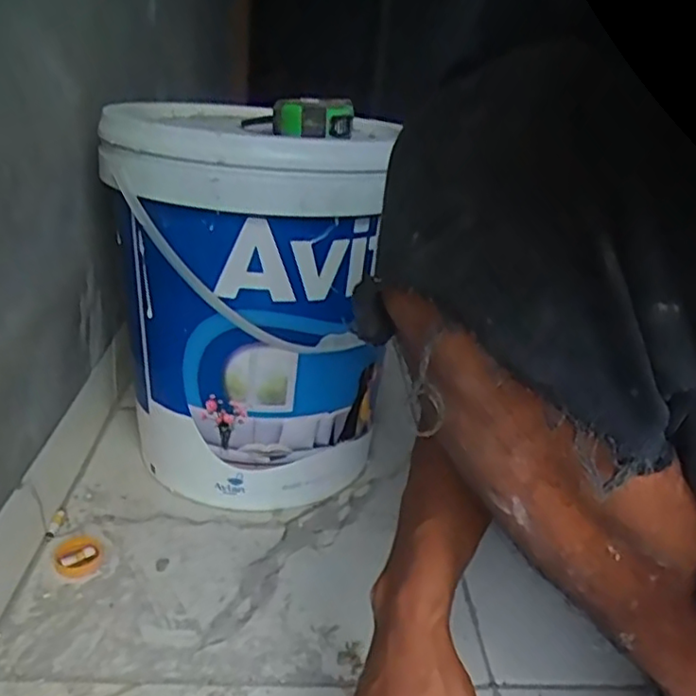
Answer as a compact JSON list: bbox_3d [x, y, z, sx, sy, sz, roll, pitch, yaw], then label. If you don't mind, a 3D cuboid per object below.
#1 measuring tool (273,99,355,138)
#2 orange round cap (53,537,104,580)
[{"bbox_3d":[-0.034,-0.226,0.640,0.077,0.032,0.057,4,23,-4],"label":"measuring tool"},{"bbox_3d":[-0.243,0.188,0.590,0.040,0.012,0.050,-7,26,-27],"label":"orange round cap"}]

